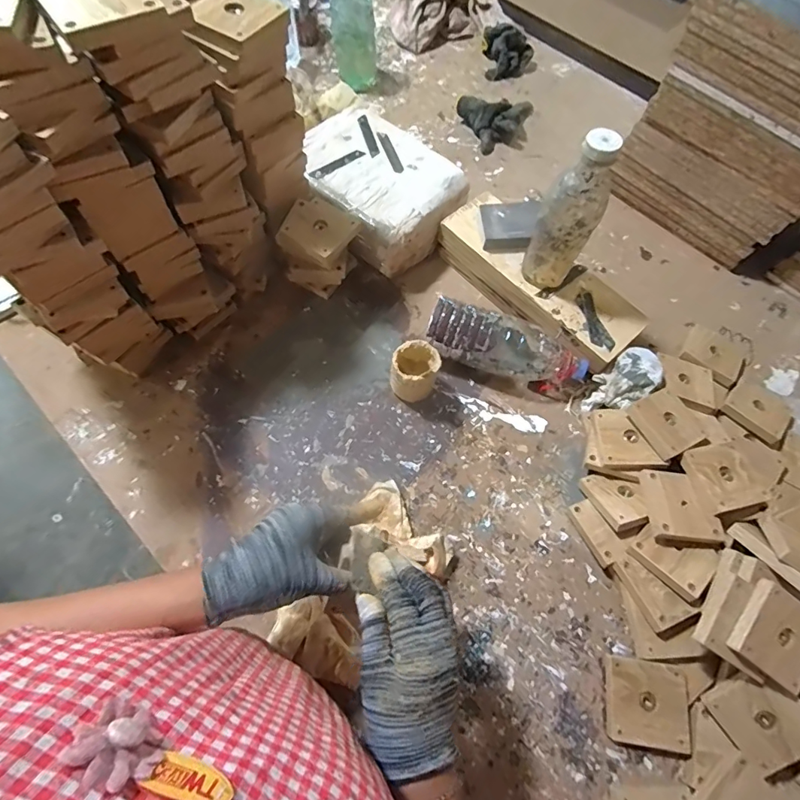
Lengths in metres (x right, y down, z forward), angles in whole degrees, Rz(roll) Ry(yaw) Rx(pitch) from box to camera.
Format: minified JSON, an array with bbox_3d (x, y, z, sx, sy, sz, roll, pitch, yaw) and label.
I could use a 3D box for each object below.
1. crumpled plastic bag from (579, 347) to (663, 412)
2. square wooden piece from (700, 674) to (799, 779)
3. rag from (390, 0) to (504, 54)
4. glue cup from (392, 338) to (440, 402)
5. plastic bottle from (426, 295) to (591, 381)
[{"bbox_3d":[0.319,-0.023,0.622,0.105,0.064,0.062,-30,72,-15],"label":"crumpled plastic bag"},{"bbox_3d":[0.391,0.342,0.464,0.082,0.018,0.081,-39,73,13],"label":"square wooden piece"},{"bbox_3d":[0.101,-0.859,0.952,0.245,0.092,0.113,-23,70,-12],"label":"rag"},{"bbox_3d":[0.020,-0.039,0.615,0.063,0.074,0.064,1,67,-3],"label":"glue cup"},{"bbox_3d":[0.155,-0.073,0.630,0.227,0.077,0.068,17,67,4],"label":"plastic bottle"}]

